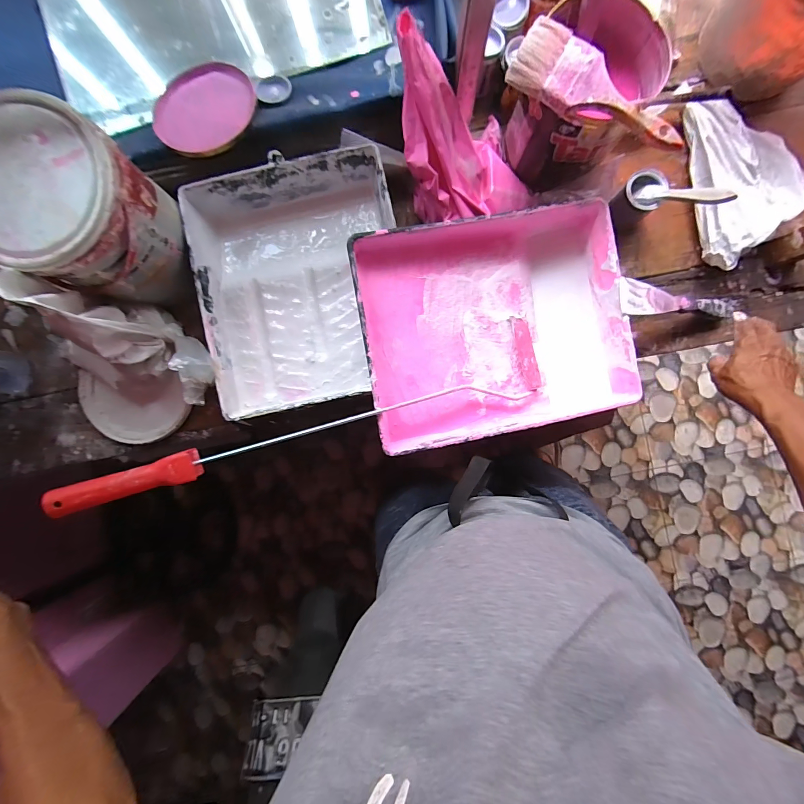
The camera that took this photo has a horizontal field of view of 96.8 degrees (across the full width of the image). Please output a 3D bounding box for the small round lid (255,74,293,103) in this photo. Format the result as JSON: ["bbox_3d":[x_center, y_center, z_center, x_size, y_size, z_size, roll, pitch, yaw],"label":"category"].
[{"bbox_3d":[-0.186,-0.453,0.517,0.045,0.011,0.046,0,91,3],"label":"small round lid"}]

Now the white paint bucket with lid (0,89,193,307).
[{"bbox_3d":[-0.390,-0.232,0.450,0.167,0.173,0.169,0,91,3],"label":"white paint bucket with lid"}]

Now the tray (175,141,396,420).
[{"bbox_3d":[-0.142,-0.171,0.539,0.291,0.074,0.344,-12,90,3],"label":"tray"}]

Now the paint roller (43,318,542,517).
[{"bbox_3d":[-0.086,0.018,0.441,0.590,0.043,0.109,-17,90,-14],"label":"paint roller"}]

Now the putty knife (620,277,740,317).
[{"bbox_3d":[0.401,-0.142,0.510,0.229,0.010,0.045,0,91,-17],"label":"putty knife"}]

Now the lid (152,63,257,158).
[{"bbox_3d":[-0.282,-0.420,0.512,0.131,0.009,0.144,0,84,3],"label":"lid"}]

